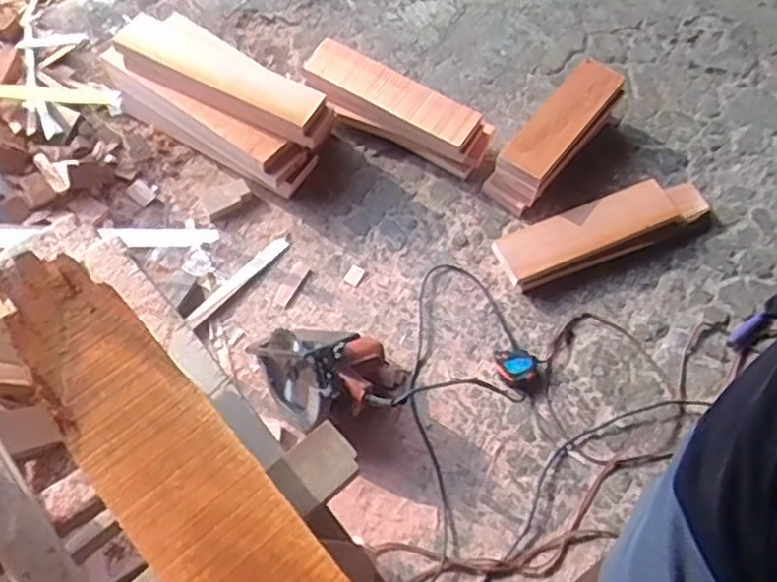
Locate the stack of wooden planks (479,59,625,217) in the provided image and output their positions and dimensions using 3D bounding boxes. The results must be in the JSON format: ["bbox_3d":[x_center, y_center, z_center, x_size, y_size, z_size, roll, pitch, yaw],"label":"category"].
[{"bbox_3d":[0.418,-0.378,1.741,0.135,0.161,0.412,38,67,17],"label":"stack of wooden planks"}]

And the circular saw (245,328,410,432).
[{"bbox_3d":[-0.122,0.159,1.389,0.306,0.206,0.192,8,62,2],"label":"circular saw"}]

